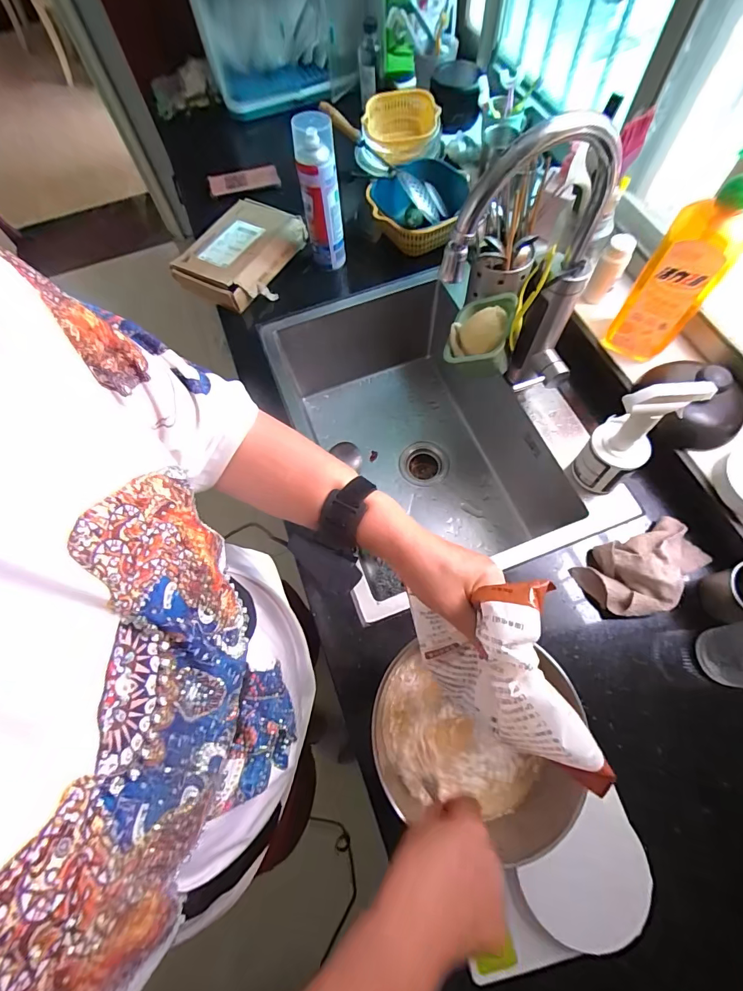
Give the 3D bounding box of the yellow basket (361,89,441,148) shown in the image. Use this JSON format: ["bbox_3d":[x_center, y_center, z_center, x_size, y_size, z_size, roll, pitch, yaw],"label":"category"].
[{"bbox_3d":[0.060,-0.734,0.825,0.141,0.077,0.122,9,68,7],"label":"yellow basket"}]

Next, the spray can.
[{"bbox_3d":[-0.089,-0.519,0.730,0.064,0.227,0.061,-8,67,0],"label":"spray can"}]

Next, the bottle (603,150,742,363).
[{"bbox_3d":[0.417,-0.303,0.542,0.087,0.270,0.070,35,73,16],"label":"bottle"}]

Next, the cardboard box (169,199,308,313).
[{"bbox_3d":[-0.254,-0.479,0.818,0.187,0.049,0.232,27,71,14],"label":"cardboard box"}]

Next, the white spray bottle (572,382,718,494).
[{"bbox_3d":[0.344,-0.078,0.554,0.083,0.180,0.070,-40,71,-13],"label":"white spray bottle"}]

